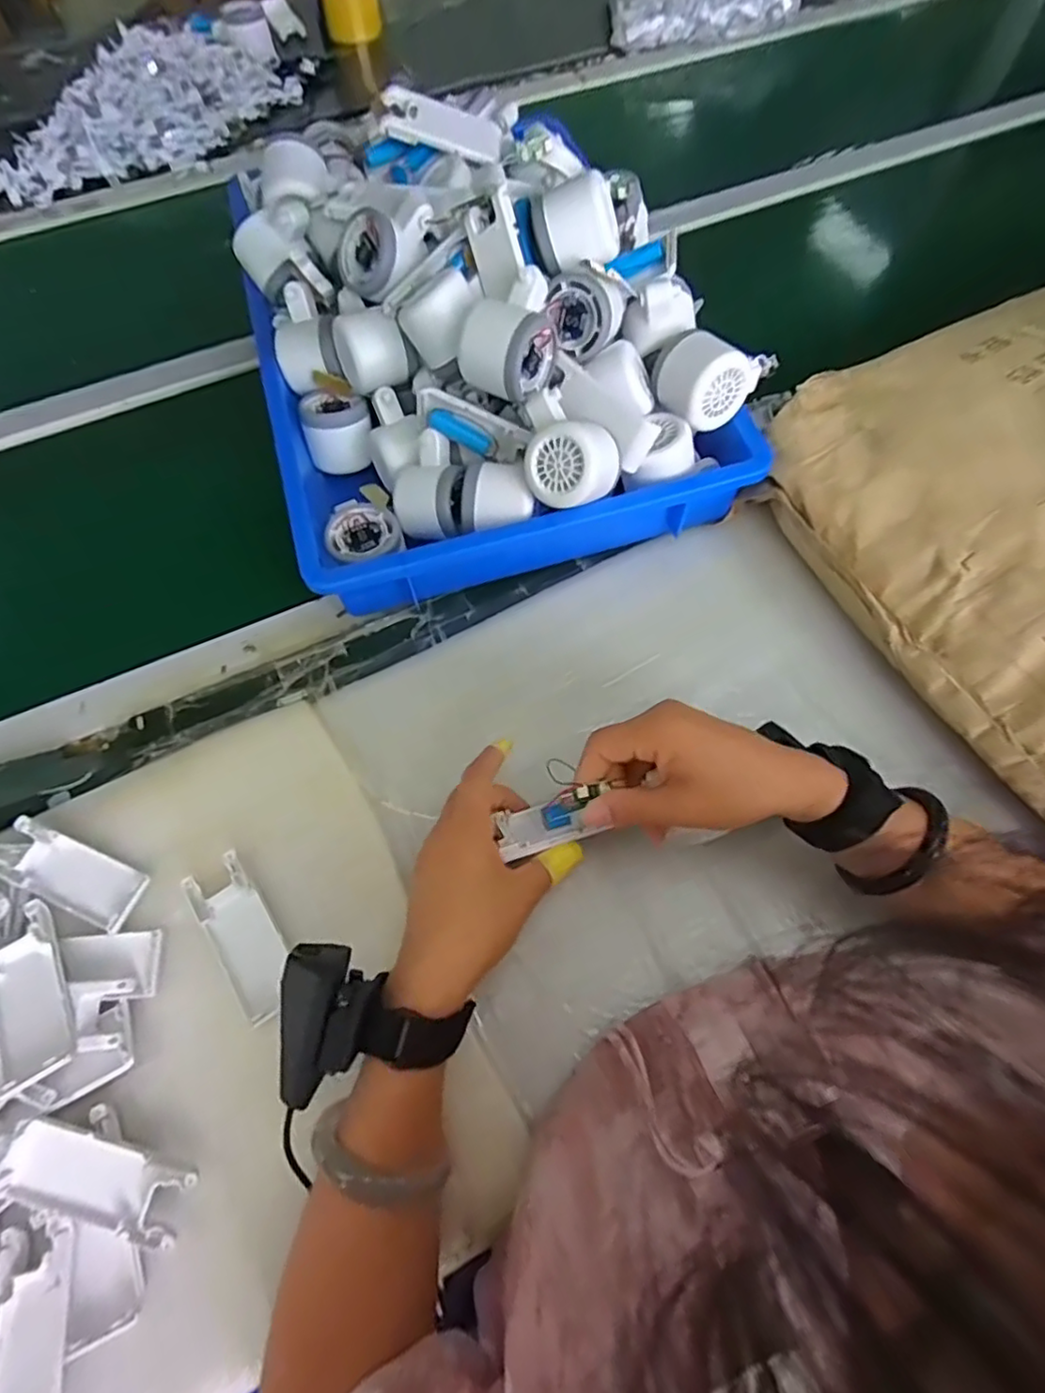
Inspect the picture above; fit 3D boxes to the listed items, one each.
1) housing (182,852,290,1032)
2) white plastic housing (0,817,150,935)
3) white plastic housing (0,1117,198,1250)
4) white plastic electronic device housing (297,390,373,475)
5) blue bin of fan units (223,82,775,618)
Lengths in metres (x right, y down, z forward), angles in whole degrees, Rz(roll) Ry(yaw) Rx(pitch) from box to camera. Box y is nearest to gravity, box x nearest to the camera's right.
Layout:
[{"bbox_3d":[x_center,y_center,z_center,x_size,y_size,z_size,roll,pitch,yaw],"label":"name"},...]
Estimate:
[{"bbox_3d":[-0.177,0.151,0.391,0.037,0.009,0.101,-33,69,-14],"label":"housing"},{"bbox_3d":[-0.300,0.119,0.408,0.102,0.013,0.040,21,67,10],"label":"white plastic housing"},{"bbox_3d":[-0.234,0.265,0.338,0.102,0.022,0.038,13,66,7],"label":"white plastic housing"},{"bbox_3d":[-0.157,-0.230,0.532,0.059,0.041,0.062,-12,66,-5],"label":"white plastic electronic device housing"},{"bbox_3d":[-0.039,-0.309,0.528,0.365,0.160,0.413,-16,66,-7],"label":"blue bin of fan units"}]

